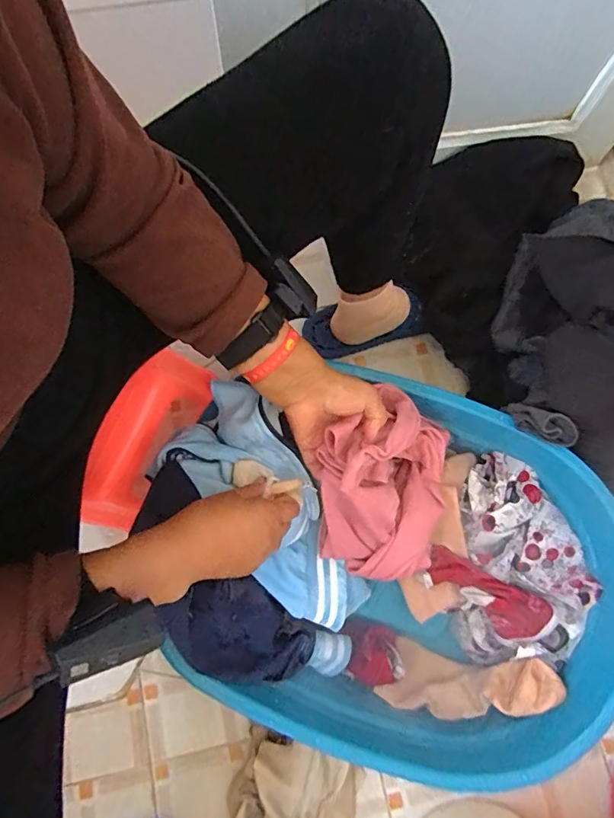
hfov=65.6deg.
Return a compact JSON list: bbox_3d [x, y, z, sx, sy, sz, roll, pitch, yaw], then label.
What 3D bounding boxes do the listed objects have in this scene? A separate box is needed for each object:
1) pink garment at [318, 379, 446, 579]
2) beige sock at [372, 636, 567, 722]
[{"bbox_3d":[0.092,0.085,0.528,0.145,0.148,0.205,6,77,2],"label":"pink garment"},{"bbox_3d":[0.194,0.333,0.582,0.211,0.048,0.078,-8,76,21],"label":"beige sock"}]

